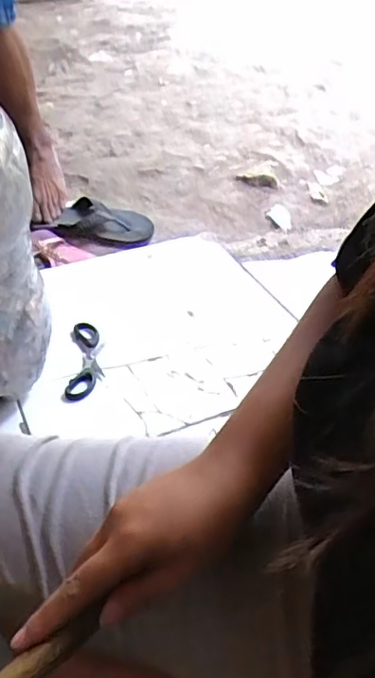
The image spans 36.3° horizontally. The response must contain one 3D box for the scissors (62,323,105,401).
[{"bbox_3d":[-0.133,0.023,0.746,0.045,0.011,0.146,-1,40,-4],"label":"scissors"}]

